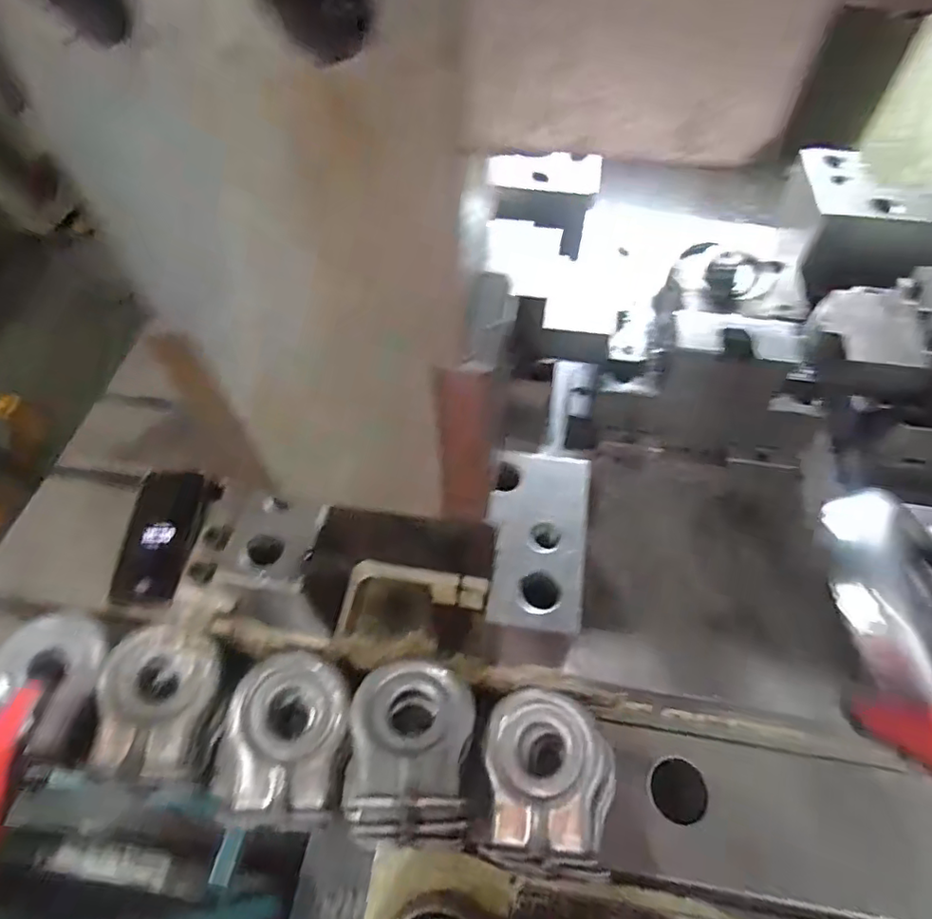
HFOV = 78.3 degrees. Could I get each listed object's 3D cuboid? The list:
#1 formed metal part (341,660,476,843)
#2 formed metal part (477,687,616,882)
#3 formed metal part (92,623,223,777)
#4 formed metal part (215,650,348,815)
[{"bbox_3d":[-0.045,0.218,0.450,0.100,0.050,0.133,1,56,0],"label":"formed metal part"},{"bbox_3d":[0.071,0.259,0.463,0.109,0.053,0.119,4,56,3],"label":"formed metal part"},{"bbox_3d":[-0.268,0.204,0.491,0.097,0.055,0.113,6,56,4],"label":"formed metal part"},{"bbox_3d":[-0.151,0.227,0.479,0.096,0.050,0.117,8,56,6],"label":"formed metal part"}]

